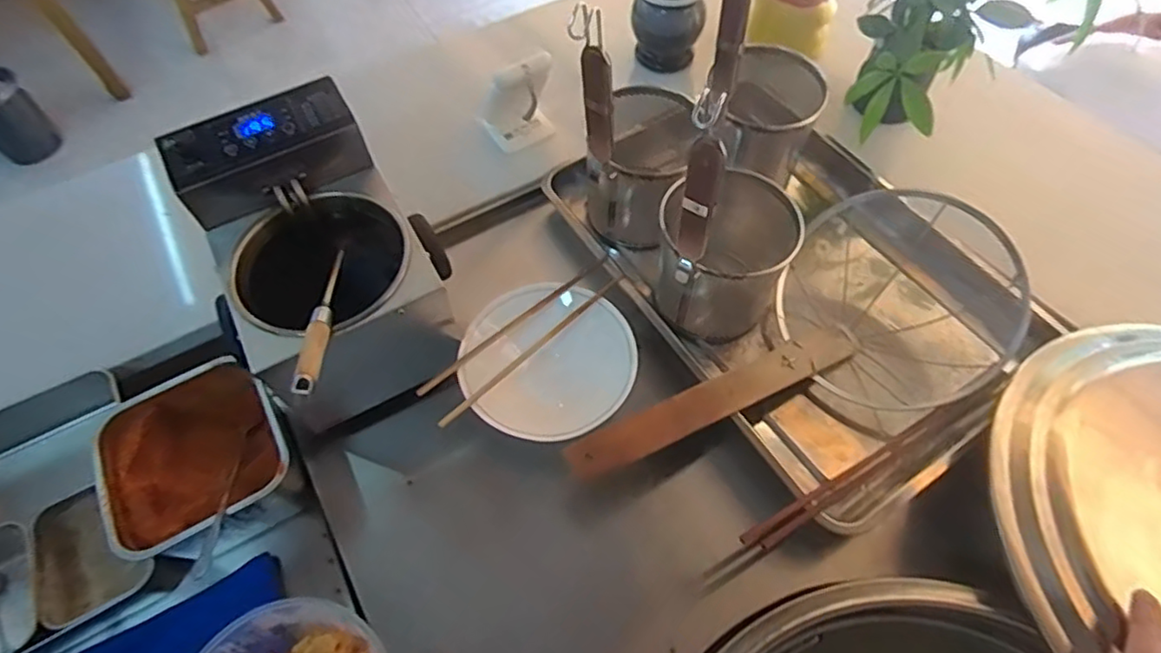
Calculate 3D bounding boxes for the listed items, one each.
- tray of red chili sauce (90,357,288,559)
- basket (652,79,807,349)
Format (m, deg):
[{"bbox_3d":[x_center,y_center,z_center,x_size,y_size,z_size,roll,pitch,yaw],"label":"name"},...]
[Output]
[{"bbox_3d":[-0.372,0.124,0.623,0.156,0.085,0.161,-30,64,-15],"label":"tray of red chili sauce"},{"bbox_3d":[0.168,-0.115,0.672,0.133,0.332,0.190,24,64,14],"label":"basket"}]

